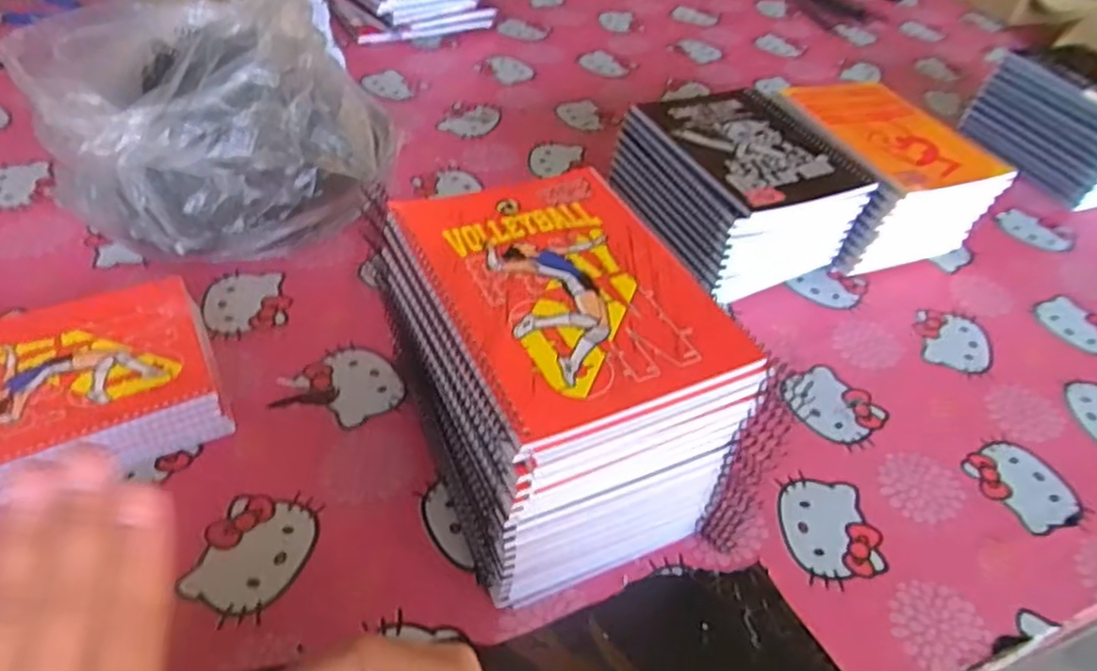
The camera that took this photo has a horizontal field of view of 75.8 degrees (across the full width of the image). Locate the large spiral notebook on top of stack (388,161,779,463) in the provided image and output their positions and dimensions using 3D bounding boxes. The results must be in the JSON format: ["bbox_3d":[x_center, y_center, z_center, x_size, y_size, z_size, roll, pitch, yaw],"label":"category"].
[{"bbox_3d":[0.010,-0.030,0.410,0.146,0.011,0.198,-17,49,-23],"label":"large spiral notebook on top of stack"}]

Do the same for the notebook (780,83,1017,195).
[{"bbox_3d":[0.351,-0.209,0.715,0.149,0.013,0.191,-14,49,-20],"label":"notebook"}]

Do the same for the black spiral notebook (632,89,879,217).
[{"bbox_3d":[0.196,-0.186,0.692,0.158,0.010,0.204,-15,49,-21],"label":"black spiral notebook"}]

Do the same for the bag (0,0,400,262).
[{"bbox_3d":[-0.325,-0.218,0.674,0.270,0.193,0.293,-29,55,-31],"label":"bag"}]

